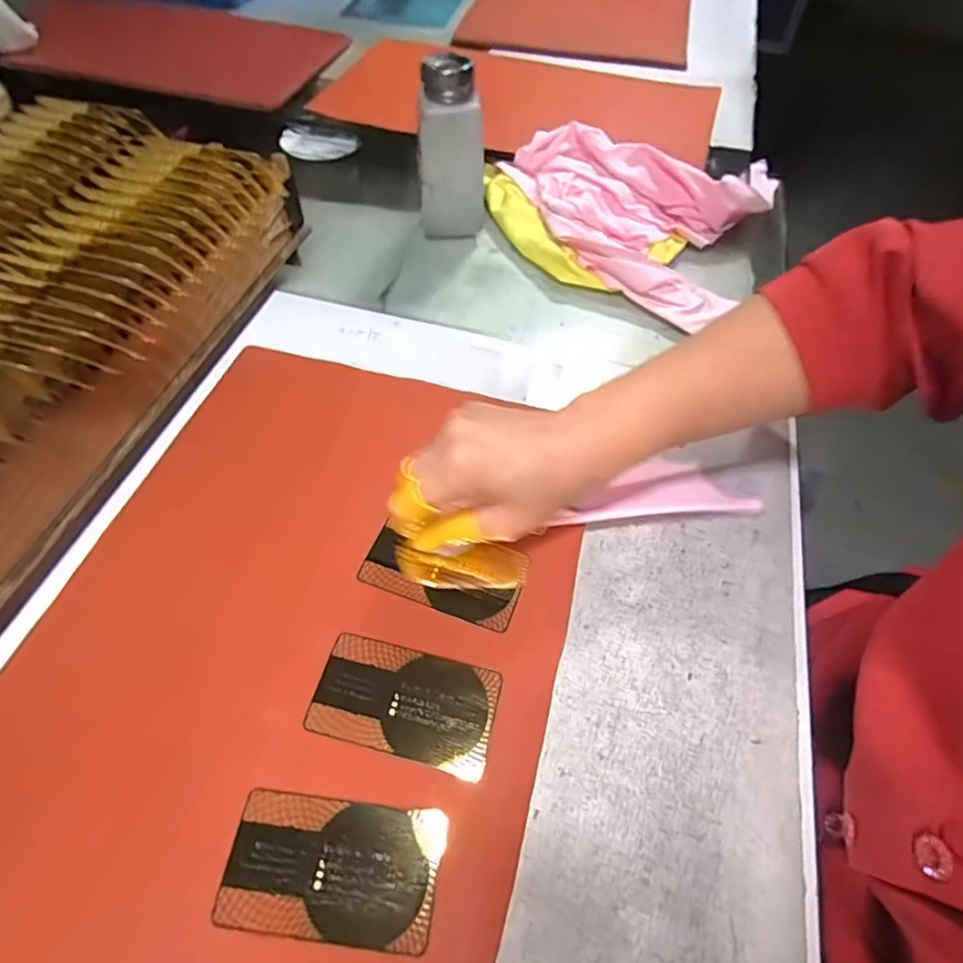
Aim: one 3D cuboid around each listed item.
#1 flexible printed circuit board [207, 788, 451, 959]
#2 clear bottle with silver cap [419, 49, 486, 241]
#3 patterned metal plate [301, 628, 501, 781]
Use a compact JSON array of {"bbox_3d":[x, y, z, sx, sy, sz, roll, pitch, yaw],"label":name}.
[{"bbox_3d":[-0.060,0.157,0.237,0.086,0.004,0.048,7,55,3],"label":"flexible printed circuit board"},{"bbox_3d":[-0.023,-0.268,0.481,0.054,0.131,0.046,-3,56,-4],"label":"clear bottle with silver cap"},{"bbox_3d":[-0.036,0.105,0.278,0.085,0.004,0.048,15,56,6],"label":"patterned metal plate"}]

